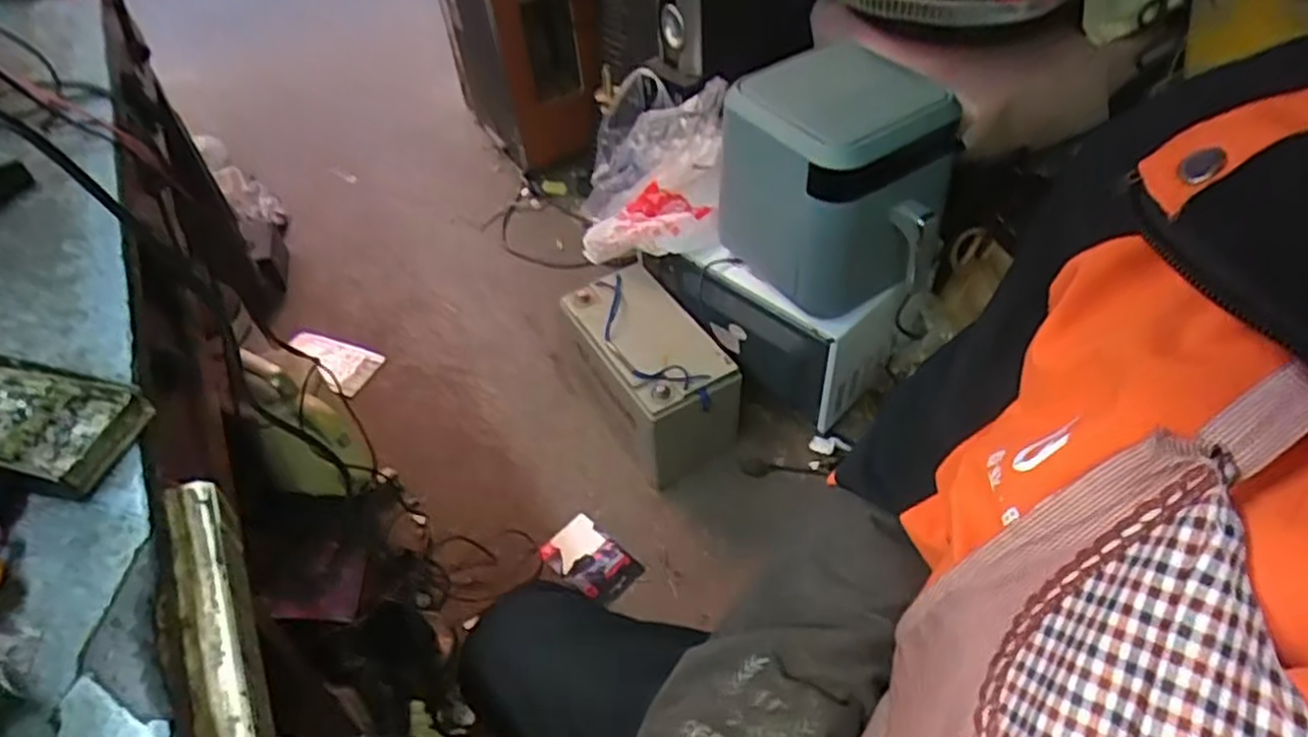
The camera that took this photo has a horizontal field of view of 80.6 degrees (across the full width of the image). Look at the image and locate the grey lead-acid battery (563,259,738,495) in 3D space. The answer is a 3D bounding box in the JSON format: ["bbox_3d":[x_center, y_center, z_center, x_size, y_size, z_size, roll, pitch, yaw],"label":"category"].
[{"bbox_3d":[-0.008,0.006,1.379,0.180,0.228,0.363,-25,51,-18],"label":"grey lead-acid battery"}]

